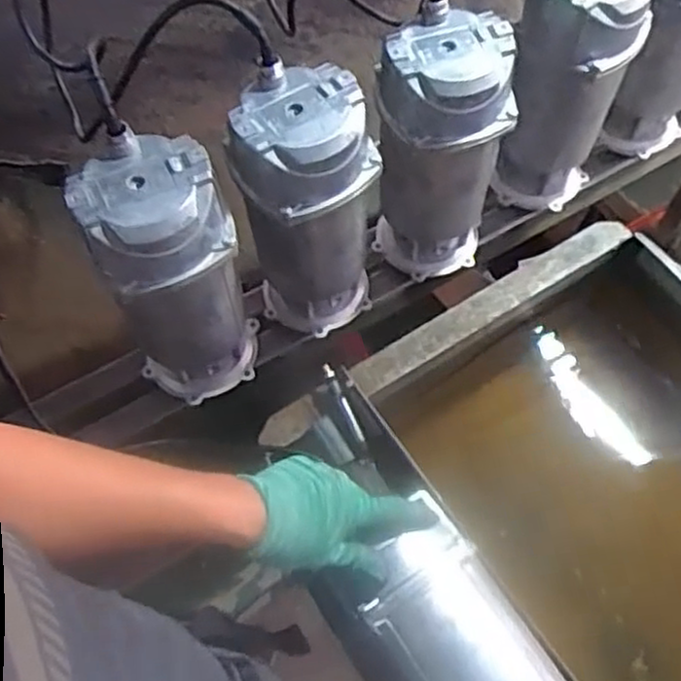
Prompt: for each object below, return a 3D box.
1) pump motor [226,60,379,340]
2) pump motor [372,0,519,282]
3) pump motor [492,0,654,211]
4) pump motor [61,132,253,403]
[{"bbox_3d":[-0.033,-0.129,0.766,0.128,0.290,0.111,-21,64,-11],"label":"pump motor"},{"bbox_3d":[0.107,-0.197,0.809,0.133,0.301,0.114,12,63,7],"label":"pump motor"},{"bbox_3d":[0.260,-0.292,0.854,0.125,0.297,0.119,16,63,9],"label":"pump motor"},{"bbox_3d":[-0.161,-0.056,0.724,0.121,0.291,0.109,-24,65,-12],"label":"pump motor"}]

